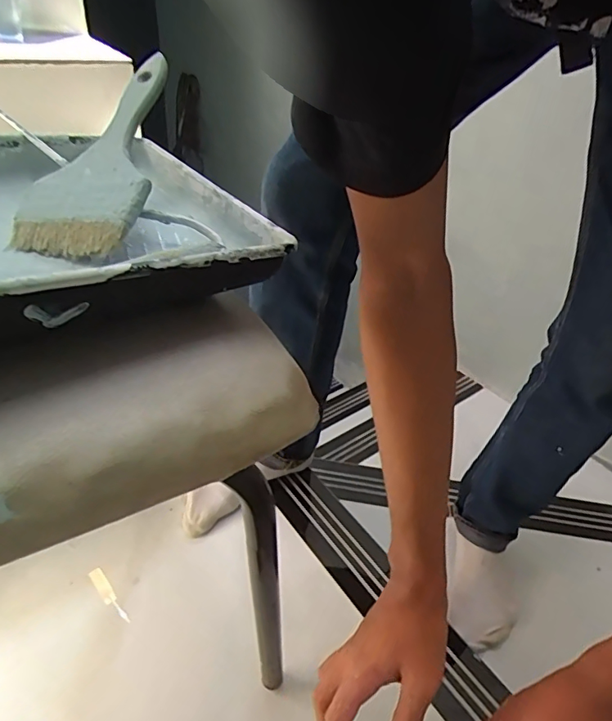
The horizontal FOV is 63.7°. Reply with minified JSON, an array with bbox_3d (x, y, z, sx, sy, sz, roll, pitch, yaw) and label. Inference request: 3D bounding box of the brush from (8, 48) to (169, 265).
[{"bbox_3d":[-0.142,-0.156,0.356,0.089,0.026,0.186,11,66,5],"label":"brush"}]

